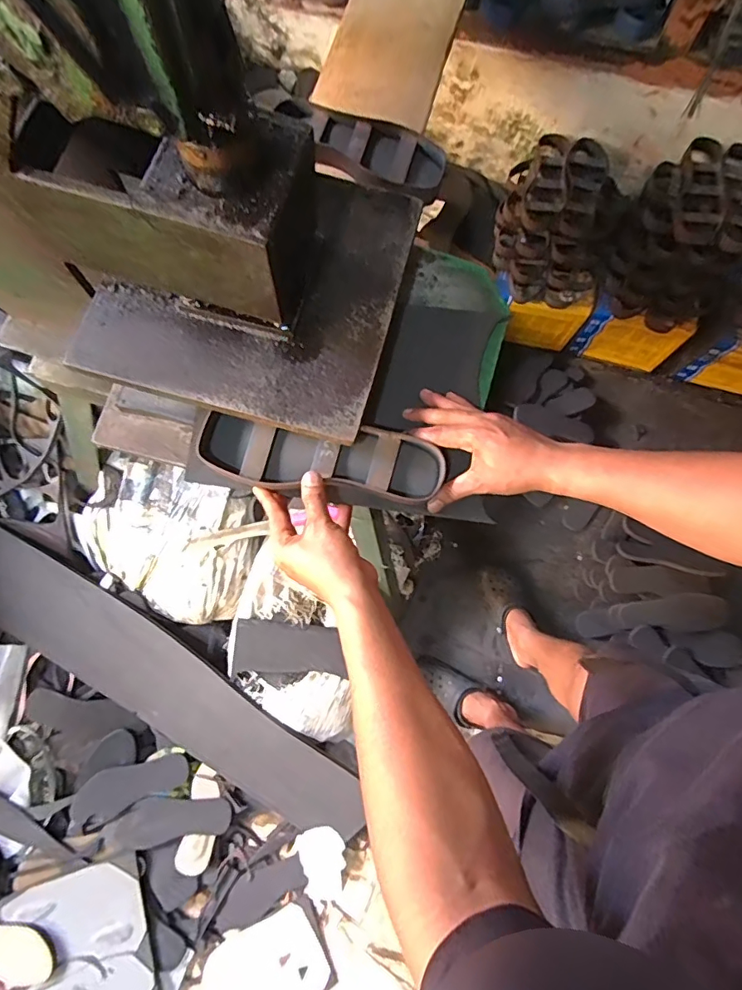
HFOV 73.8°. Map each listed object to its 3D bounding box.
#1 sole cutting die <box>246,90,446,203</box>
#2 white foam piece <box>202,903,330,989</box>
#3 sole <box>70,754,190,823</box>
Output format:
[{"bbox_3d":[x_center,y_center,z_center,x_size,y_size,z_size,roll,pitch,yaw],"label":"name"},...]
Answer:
[{"bbox_3d":[-0.023,-0.494,0.688,0.283,0.033,0.113,28,76,6],"label":"sole cutting die"},{"bbox_3d":[-0.227,1.021,1.057,0.244,0.015,0.176,-29,77,-9],"label":"white foam piece"},{"bbox_3d":[-0.528,0.642,1.092,0.229,0.013,0.089,-10,74,-23],"label":"sole"}]

